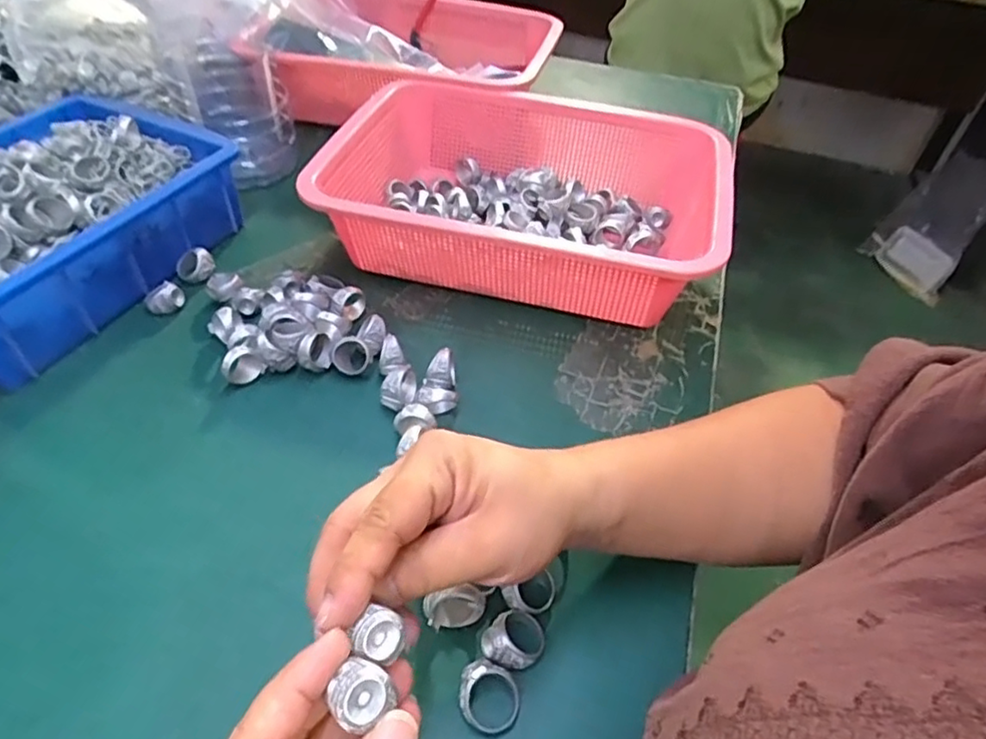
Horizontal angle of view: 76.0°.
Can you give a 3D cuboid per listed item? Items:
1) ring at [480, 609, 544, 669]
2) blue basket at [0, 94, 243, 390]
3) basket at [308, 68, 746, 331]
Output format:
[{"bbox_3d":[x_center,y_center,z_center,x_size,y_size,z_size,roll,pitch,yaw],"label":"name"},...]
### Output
[{"bbox_3d":[0.011,0.129,0.302,0.026,0.015,0.029,33,52,23],"label":"ring"},{"bbox_3d":[-0.327,-0.106,0.458,0.188,0.074,0.248,21,48,14],"label":"blue basket"},{"bbox_3d":[0.025,-0.134,0.506,0.290,0.089,0.215,14,47,8],"label":"basket"}]

